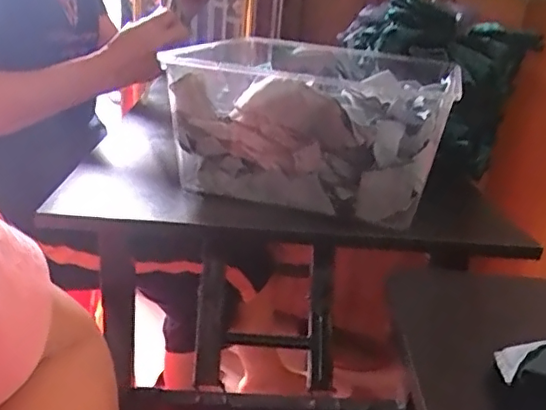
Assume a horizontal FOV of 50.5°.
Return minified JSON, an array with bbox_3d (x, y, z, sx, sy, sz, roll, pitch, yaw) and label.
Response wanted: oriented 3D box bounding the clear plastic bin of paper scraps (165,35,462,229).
[{"bbox_3d":[0.054,-0.099,0.685,0.294,0.145,0.257,8,21,8],"label":"clear plastic bin of paper scraps"}]

